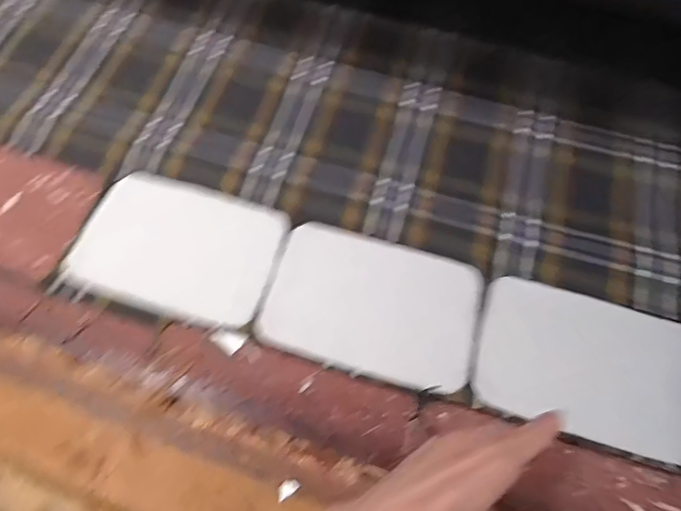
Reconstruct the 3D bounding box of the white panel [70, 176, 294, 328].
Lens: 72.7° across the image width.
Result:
[{"bbox_3d":[-0.158,-0.011,0.457,0.191,0.009,0.128,15,68,7],"label":"white panel"}]

